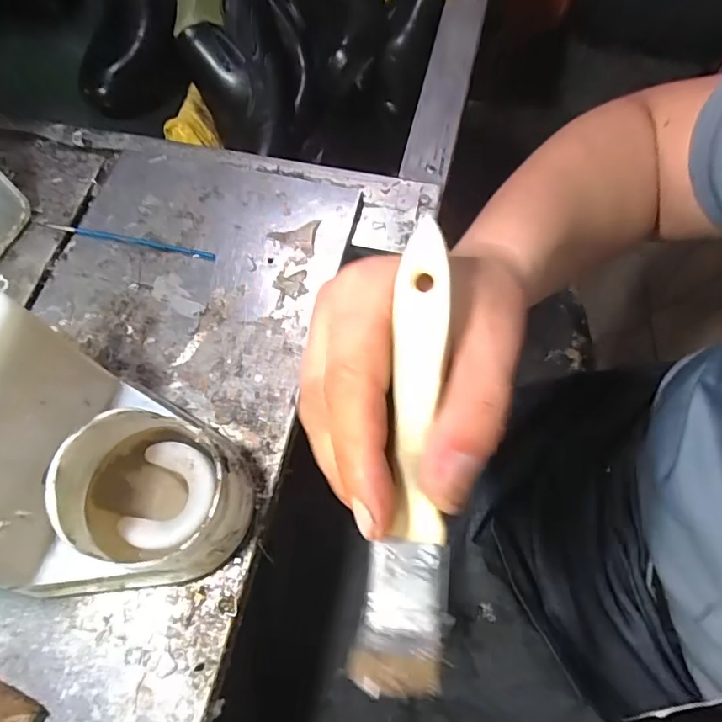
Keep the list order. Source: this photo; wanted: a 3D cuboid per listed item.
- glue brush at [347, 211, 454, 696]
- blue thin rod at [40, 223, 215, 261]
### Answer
[{"bbox_3d":[0.017,0.028,0.168,0.026,0.009,0.150,4,83,4],"label":"glue brush"},{"bbox_3d":[-0.200,-0.104,0.433,0.157,0.004,0.008,12,67,7],"label":"blue thin rod"}]

